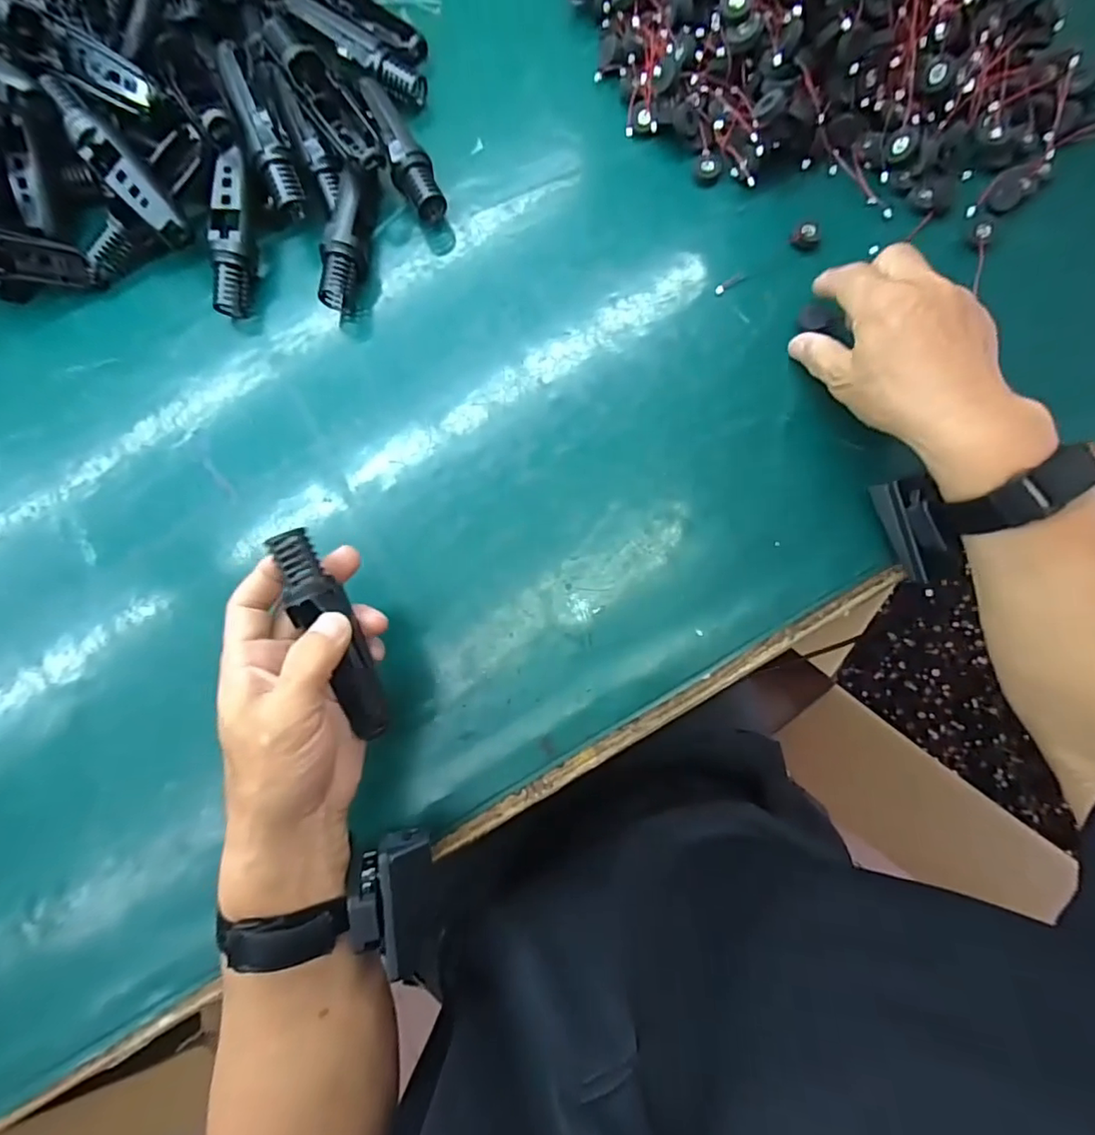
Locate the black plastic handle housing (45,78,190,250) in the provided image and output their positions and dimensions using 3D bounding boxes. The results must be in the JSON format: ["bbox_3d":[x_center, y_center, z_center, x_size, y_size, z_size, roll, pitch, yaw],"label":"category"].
[{"bbox_3d":[-0.306,-0.285,0.385,0.026,0.024,0.125,-40,100,-5],"label":"black plastic handle housing"}]

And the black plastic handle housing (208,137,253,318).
[{"bbox_3d":[-0.232,-0.248,0.405,0.026,0.025,0.116,1,95,2],"label":"black plastic handle housing"}]

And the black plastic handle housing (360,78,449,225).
[{"bbox_3d":[-0.108,-0.316,0.419,0.030,0.037,0.119,-20,81,-2],"label":"black plastic handle housing"}]

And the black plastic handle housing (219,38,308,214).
[{"bbox_3d":[-0.206,-0.316,0.396,0.021,0.022,0.117,-23,94,-2],"label":"black plastic handle housing"}]

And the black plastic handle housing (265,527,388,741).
[{"bbox_3d":[-0.119,0.038,0.307,0.019,0.026,0.121,-24,102,-2],"label":"black plastic handle housing"}]

